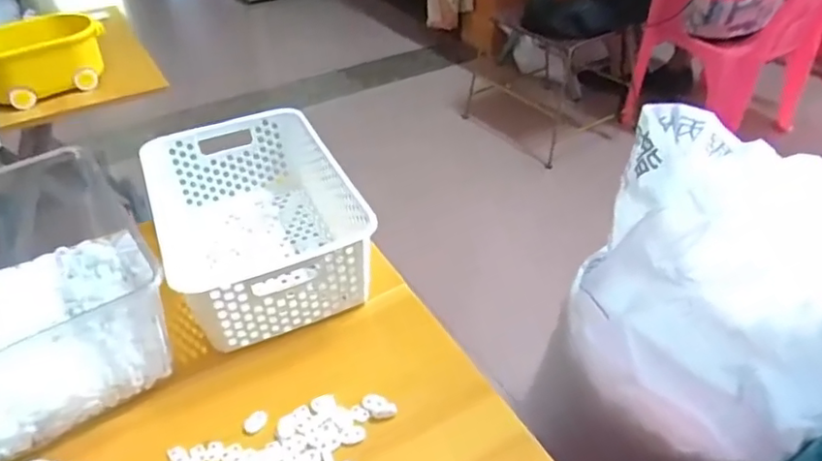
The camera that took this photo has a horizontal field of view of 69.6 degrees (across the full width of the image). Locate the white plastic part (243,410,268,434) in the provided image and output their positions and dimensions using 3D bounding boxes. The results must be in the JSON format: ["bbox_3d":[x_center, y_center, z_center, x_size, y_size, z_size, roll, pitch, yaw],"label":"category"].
[{"bbox_3d":[-0.146,0.180,0.555,0.017,0.009,0.023,28,48,32],"label":"white plastic part"}]

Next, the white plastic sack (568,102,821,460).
[{"bbox_3d":[0.360,0.087,0.672,0.334,0.331,0.225,27,47,32],"label":"white plastic sack"}]

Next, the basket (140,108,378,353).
[{"bbox_3d":[-0.184,-0.011,0.701,0.211,0.110,0.301,-18,41,-18],"label":"basket"}]

